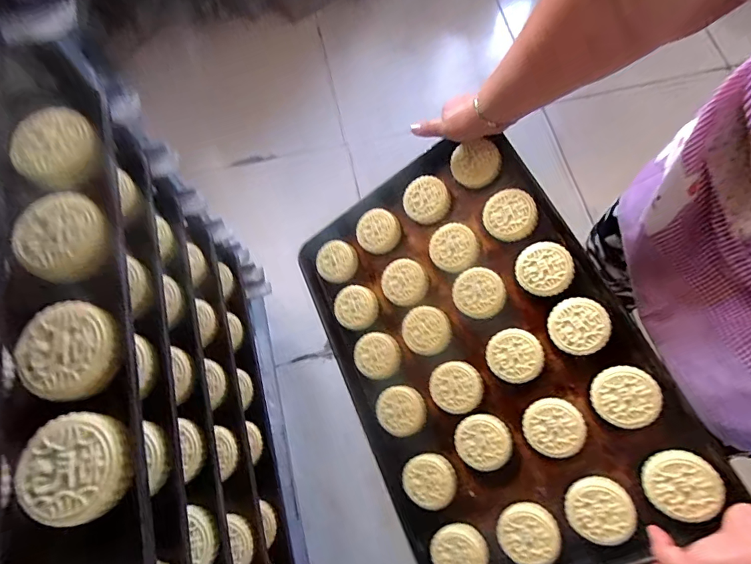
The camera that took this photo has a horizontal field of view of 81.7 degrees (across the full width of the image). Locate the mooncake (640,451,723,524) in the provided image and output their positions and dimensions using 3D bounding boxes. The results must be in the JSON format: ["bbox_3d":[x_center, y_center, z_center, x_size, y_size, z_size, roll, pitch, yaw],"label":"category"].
[{"bbox_3d":[0.340,0.225,0.483,0.072,0.018,0.069,-33,60,22],"label":"mooncake"}]

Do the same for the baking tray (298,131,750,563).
[{"bbox_3d":[0.131,0.096,0.630,0.402,0.052,0.587,-32,69,19],"label":"baking tray"}]

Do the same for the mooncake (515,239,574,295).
[{"bbox_3d":[0.229,-0.017,0.588,0.071,0.025,0.071,-4,81,26],"label":"mooncake"}]

